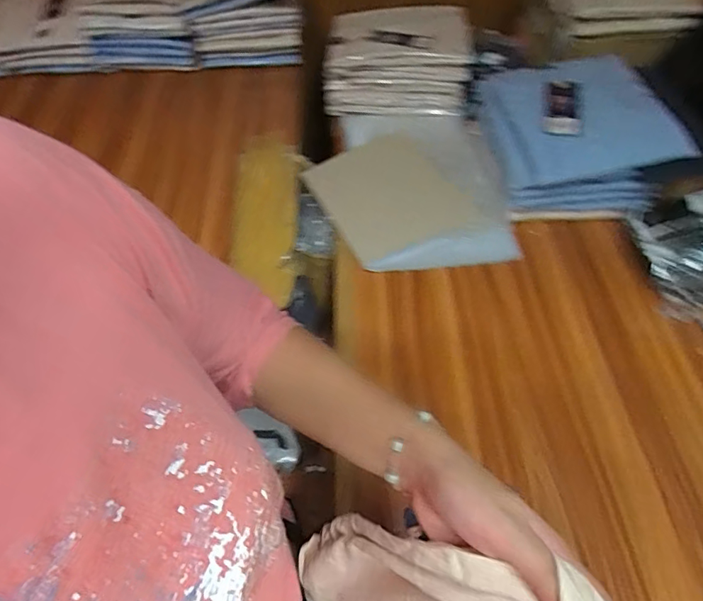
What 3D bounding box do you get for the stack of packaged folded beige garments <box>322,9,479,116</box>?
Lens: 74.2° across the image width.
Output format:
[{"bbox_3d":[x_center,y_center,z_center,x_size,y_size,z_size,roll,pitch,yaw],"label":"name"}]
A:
[{"bbox_3d":[0.092,-0.469,0.913,0.260,0.122,0.206,5,54,6],"label":"stack of packaged folded beige garments"}]

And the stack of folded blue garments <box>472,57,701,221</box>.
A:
[{"bbox_3d":[0.339,-0.262,0.732,0.224,0.130,0.255,-3,54,0],"label":"stack of folded blue garments"}]

